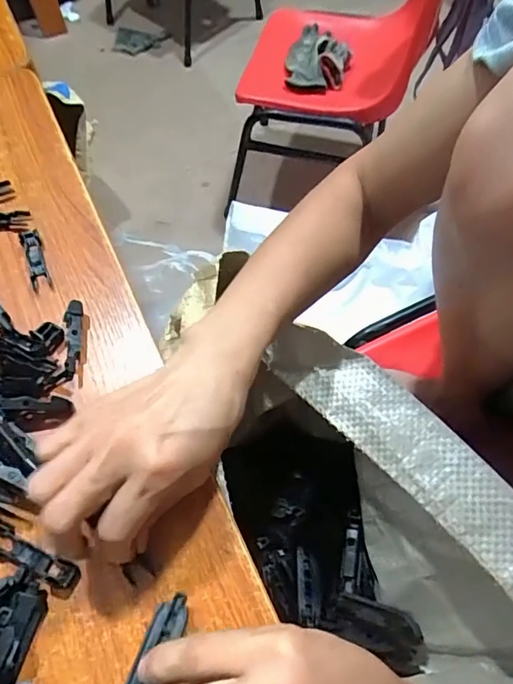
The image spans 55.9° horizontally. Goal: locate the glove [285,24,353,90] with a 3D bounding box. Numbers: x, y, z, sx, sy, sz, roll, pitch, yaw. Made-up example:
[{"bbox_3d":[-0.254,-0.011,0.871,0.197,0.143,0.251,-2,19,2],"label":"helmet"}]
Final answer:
[{"bbox_3d":[0.139,-0.618,1.027,0.126,0.043,0.210,16,62,9],"label":"glove"}]

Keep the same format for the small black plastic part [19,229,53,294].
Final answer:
[{"bbox_3d":[-0.167,-0.064,0.365,0.014,0.006,0.059,-20,62,-11],"label":"small black plastic part"}]

